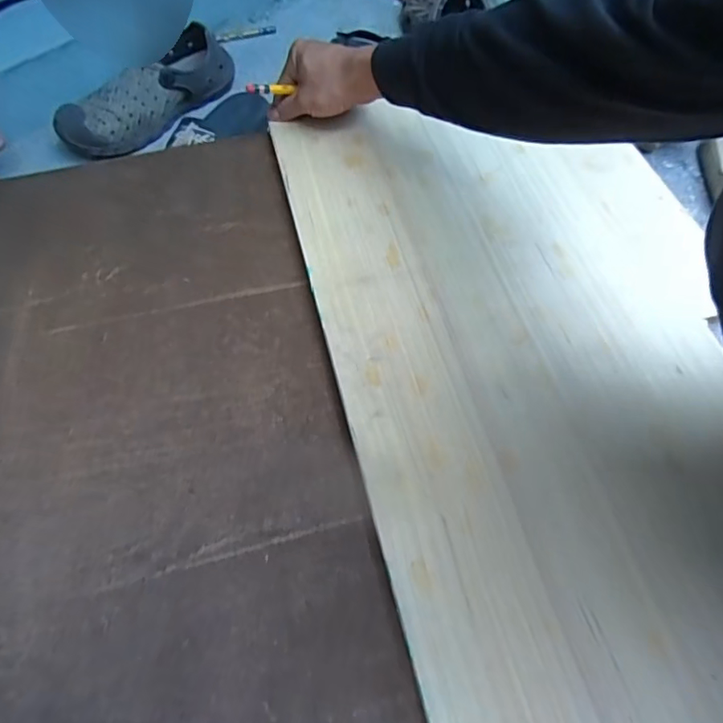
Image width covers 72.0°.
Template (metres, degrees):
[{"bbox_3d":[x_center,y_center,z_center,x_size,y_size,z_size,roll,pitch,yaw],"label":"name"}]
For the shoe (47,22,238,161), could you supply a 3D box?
[{"bbox_3d":[-0.298,-0.386,0.704,0.100,0.075,0.274,34,66,18],"label":"shoe"}]

